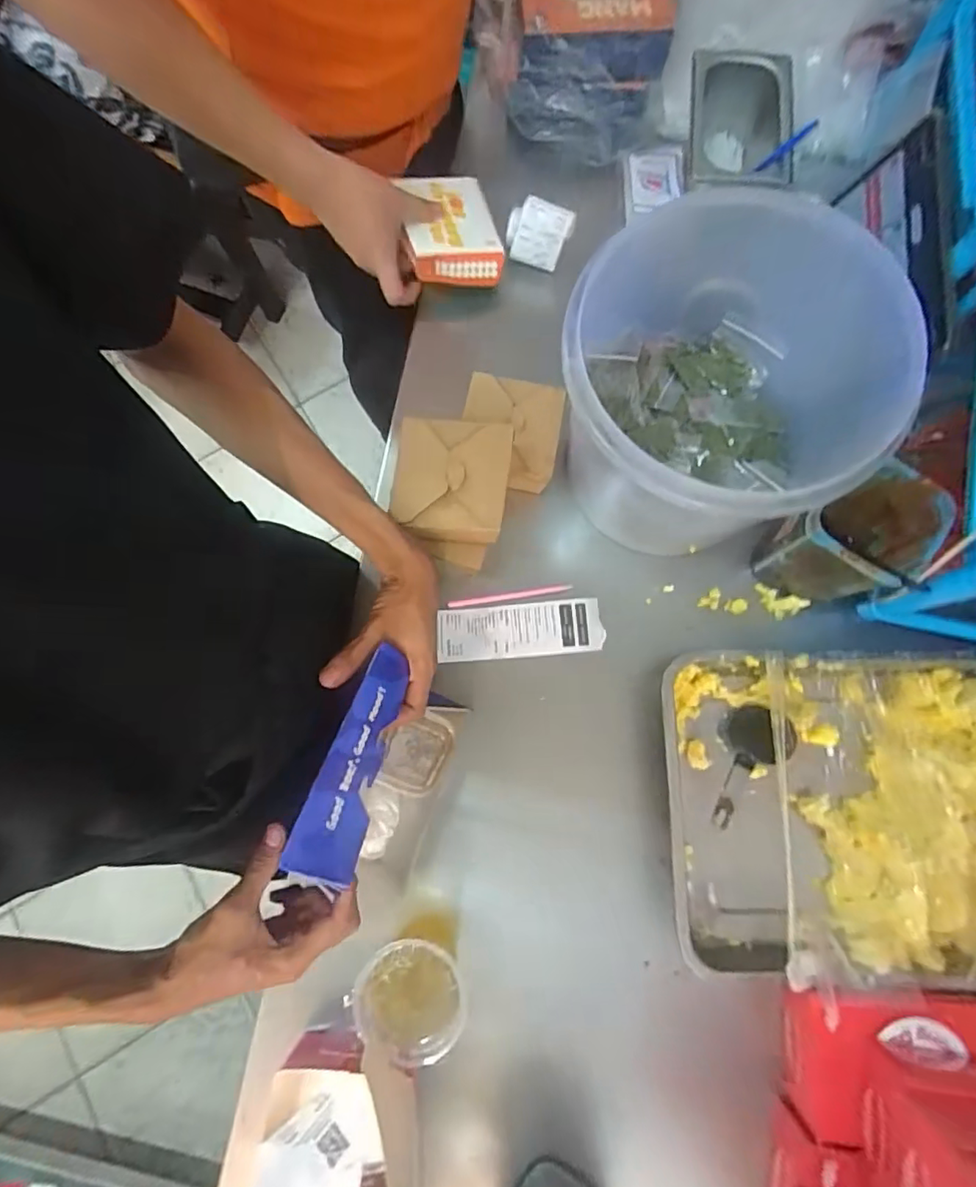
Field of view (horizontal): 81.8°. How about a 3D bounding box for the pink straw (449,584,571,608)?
[{"bbox_3d":[0.024,0.003,0.614,0.136,0.006,0.008,-9,78,0],"label":"pink straw"}]

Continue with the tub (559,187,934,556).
[{"bbox_3d":[0.190,-0.168,0.517,0.237,0.212,0.253,0,78,2],"label":"tub"}]

